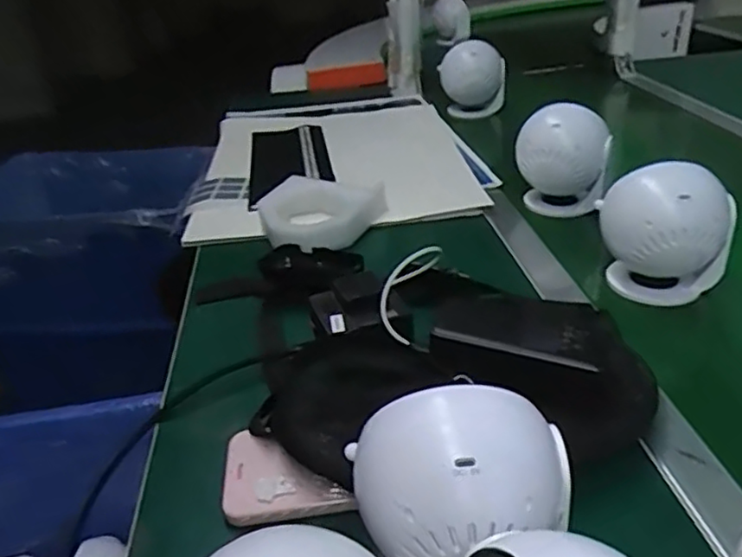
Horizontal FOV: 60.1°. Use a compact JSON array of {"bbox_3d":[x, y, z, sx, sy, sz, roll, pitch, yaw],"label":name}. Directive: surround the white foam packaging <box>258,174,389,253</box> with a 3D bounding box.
[{"bbox_3d":[-0.069,-0.078,0.772,0.136,0.045,0.141,19,38,32],"label":"white foam packaging"}]

